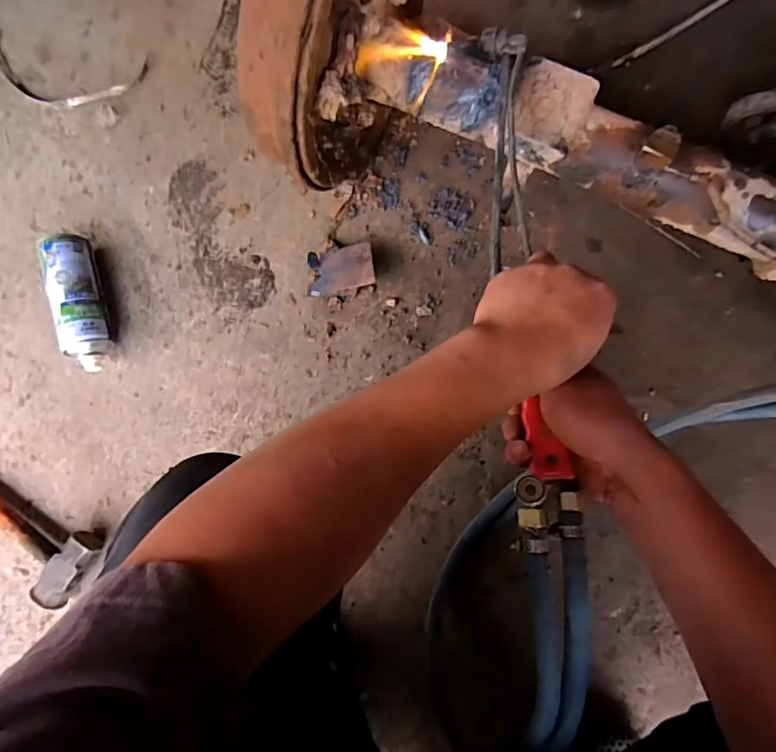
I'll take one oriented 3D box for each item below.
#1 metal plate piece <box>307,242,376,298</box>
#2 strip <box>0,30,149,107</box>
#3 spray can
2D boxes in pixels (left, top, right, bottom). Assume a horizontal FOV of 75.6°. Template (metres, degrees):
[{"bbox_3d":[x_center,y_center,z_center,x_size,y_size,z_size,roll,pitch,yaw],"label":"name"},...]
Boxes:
[{"bbox_3d":[-0.065,-0.146,0.691,0.094,0.006,0.061,-10,79,15],"label":"metal plate piece"},{"bbox_3d":[-0.499,-0.461,0.769,0.253,0.010,0.097,14,86,4],"label":"strip"},{"bbox_3d":[-0.425,-0.100,0.697,0.063,0.068,0.188,-11,83,2],"label":"spray can"}]

